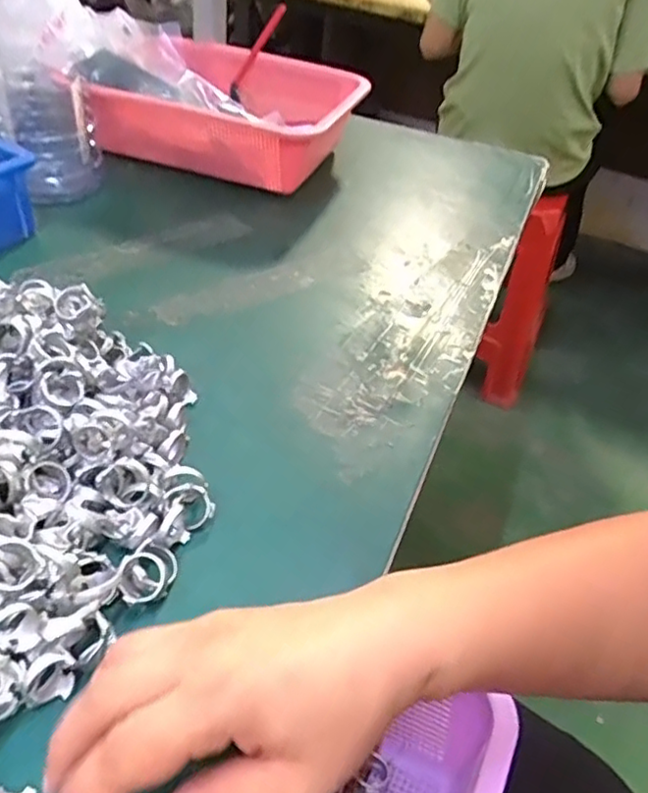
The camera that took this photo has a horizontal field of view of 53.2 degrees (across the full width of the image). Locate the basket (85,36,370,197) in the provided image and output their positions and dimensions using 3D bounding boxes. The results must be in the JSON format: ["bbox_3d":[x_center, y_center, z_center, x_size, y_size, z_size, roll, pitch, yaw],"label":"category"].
[{"bbox_3d":[-0.097,-0.314,0.735,0.252,0.091,0.218,13,41,6],"label":"basket"}]

